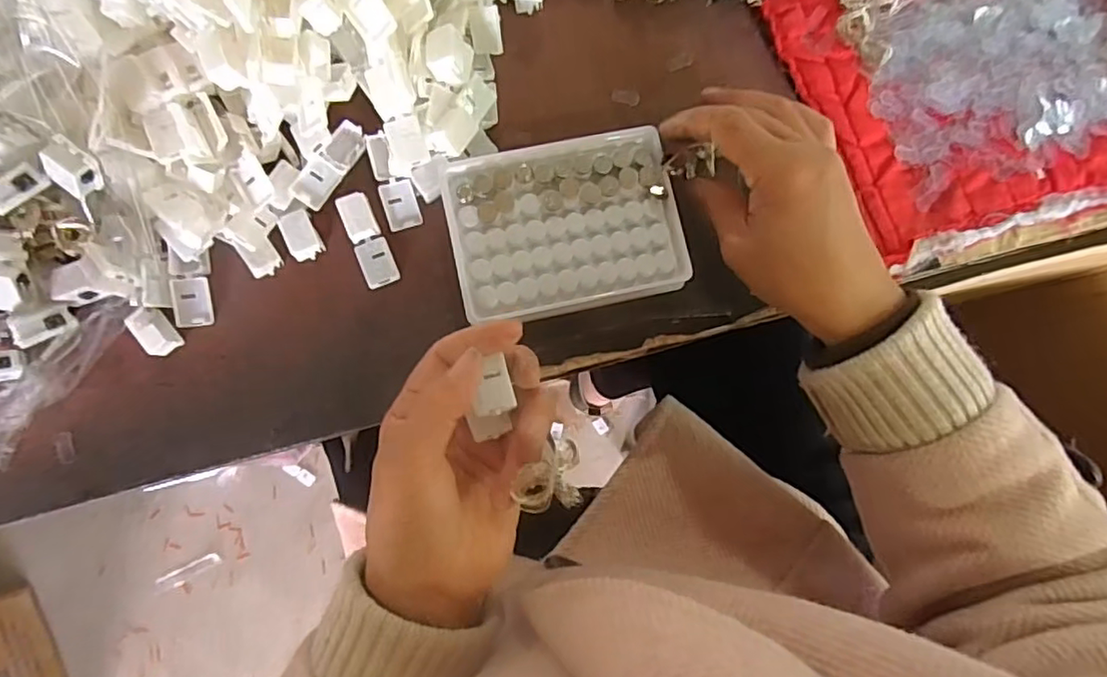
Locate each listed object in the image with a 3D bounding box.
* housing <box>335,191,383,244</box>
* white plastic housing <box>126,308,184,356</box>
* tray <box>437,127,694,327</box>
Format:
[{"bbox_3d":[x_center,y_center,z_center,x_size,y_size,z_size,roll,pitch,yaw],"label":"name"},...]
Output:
[{"bbox_3d":[-0.115,-0.072,0.360,0.018,0.004,0.028,-23,94,-18],"label":"housing"},{"bbox_3d":[-0.224,-0.004,0.341,0.014,0.017,0.026,-35,87,-7],"label":"white plastic housing"},{"bbox_3d":[0.007,-0.065,0.350,0.128,0.012,0.098,-13,83,-5],"label":"tray"}]

